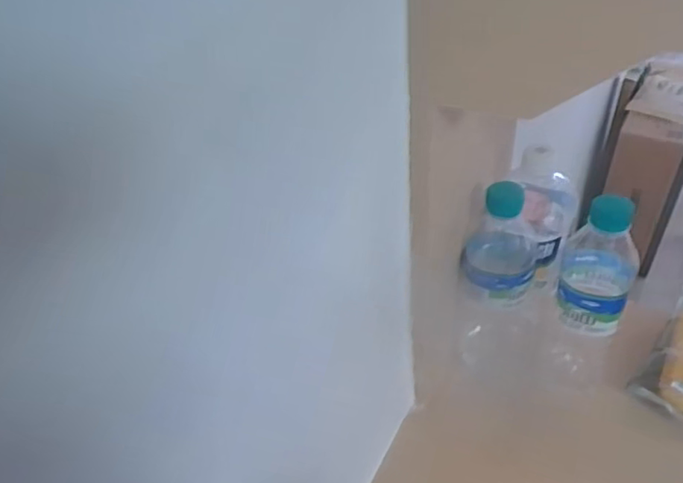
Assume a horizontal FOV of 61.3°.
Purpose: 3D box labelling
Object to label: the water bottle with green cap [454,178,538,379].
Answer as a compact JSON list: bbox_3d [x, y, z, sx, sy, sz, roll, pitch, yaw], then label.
[{"bbox_3d":[0.152,0.035,0.564,0.066,0.219,0.076,10,43,19],"label":"water bottle with green cap"}]

